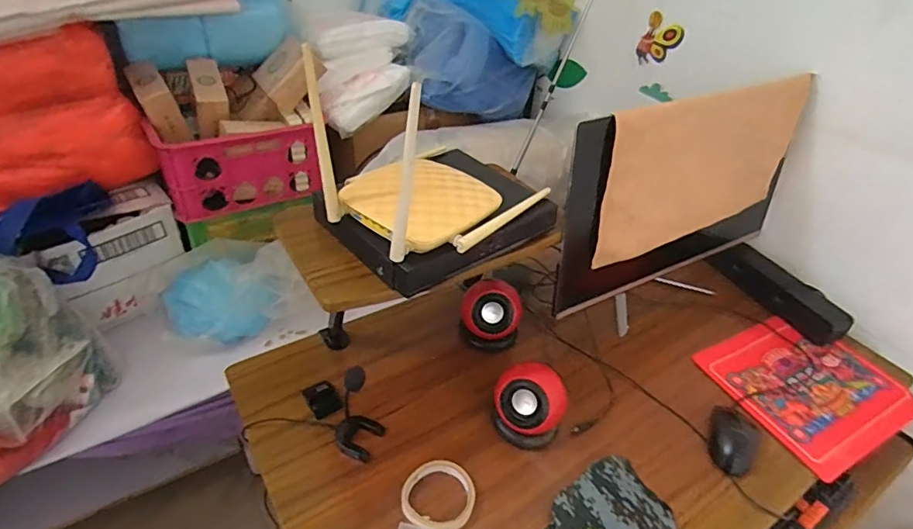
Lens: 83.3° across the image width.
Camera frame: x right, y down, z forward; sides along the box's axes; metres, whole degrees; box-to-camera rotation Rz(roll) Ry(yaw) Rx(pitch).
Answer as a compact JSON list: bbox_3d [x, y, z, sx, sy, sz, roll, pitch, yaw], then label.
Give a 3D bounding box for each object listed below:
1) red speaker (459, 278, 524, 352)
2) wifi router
[{"bbox_3d":[0.057,0.085,0.863,0.102,0.093,0.081,5,40,1],"label":"red speaker"},{"bbox_3d":[-0.032,-0.154,0.630,0.210,0.176,0.250,31,46,28],"label":"wifi router"}]

